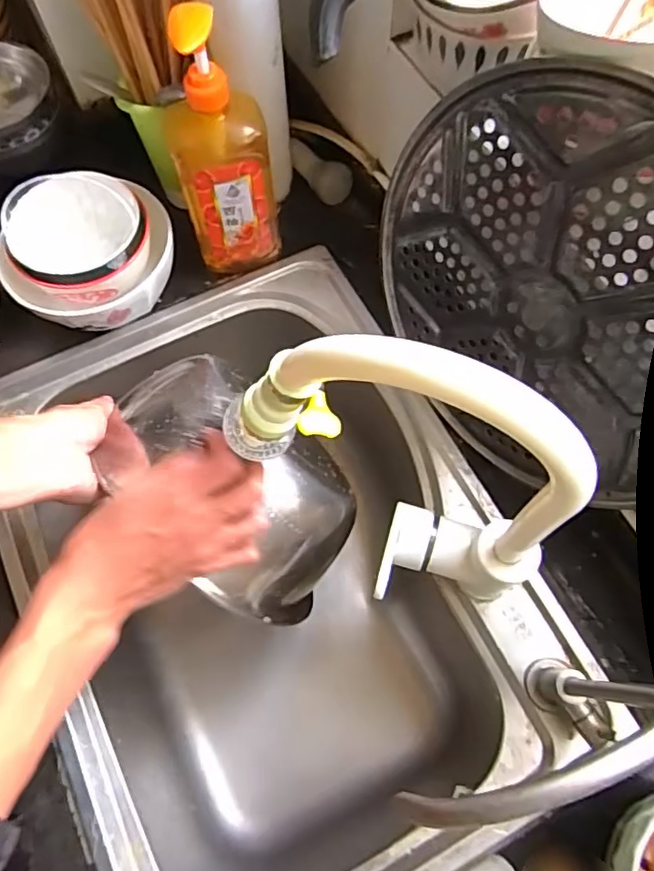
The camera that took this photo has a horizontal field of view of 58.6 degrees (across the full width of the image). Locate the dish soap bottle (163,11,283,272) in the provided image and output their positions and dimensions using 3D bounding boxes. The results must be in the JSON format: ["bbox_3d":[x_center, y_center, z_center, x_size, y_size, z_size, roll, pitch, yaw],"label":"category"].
[{"bbox_3d":[-0.101,-0.264,0.556,0.088,0.252,0.065,-16,69,-5],"label":"dish soap bottle"}]

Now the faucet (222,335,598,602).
[{"bbox_3d":[0.042,0.036,0.380,0.218,0.290,0.047,17,69,7],"label":"faucet"}]

